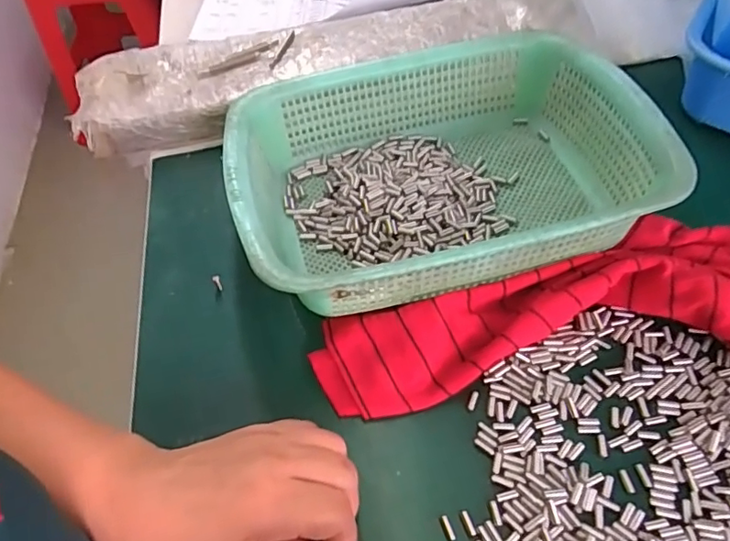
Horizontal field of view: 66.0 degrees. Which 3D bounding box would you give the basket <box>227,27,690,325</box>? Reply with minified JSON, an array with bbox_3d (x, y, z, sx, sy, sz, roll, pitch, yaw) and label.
[{"bbox_3d":[0.055,-0.075,0.424,0.293,0.078,0.214,-13,54,-4],"label":"basket"}]

